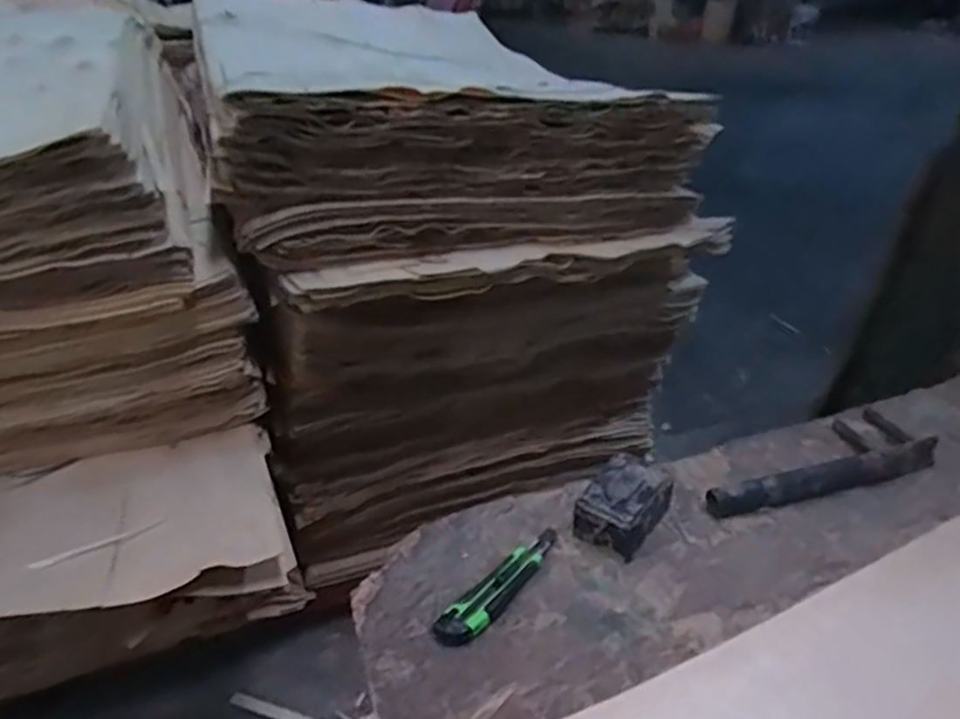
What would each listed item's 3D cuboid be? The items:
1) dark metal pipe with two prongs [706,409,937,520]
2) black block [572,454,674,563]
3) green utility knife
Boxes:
[{"bbox_3d":[0.418,0.124,0.879,0.308,0.043,0.110,-8,36,-13],"label":"dark metal pipe with two prongs"},{"bbox_3d":[0.168,0.166,0.807,0.077,0.072,0.108,26,41,31],"label":"black block"},{"bbox_3d":[0.028,0.240,0.746,0.039,0.019,0.186,29,43,33],"label":"green utility knife"}]

